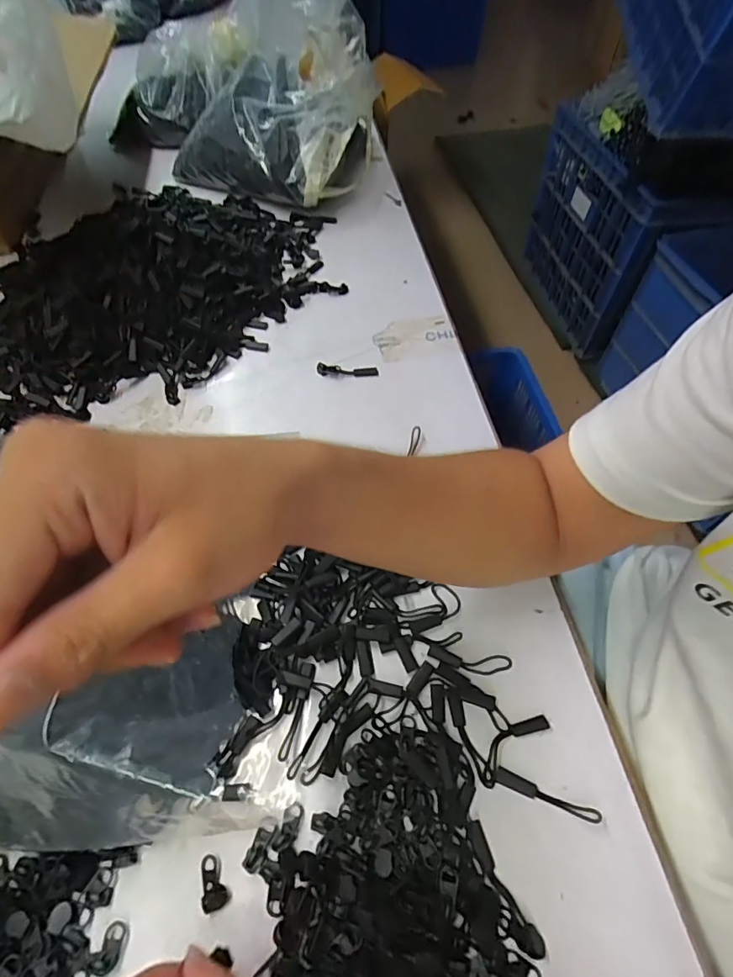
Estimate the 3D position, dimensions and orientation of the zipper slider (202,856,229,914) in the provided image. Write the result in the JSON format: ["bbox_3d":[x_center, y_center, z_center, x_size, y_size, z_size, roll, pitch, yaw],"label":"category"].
[{"bbox_3d":[-0.088,0.223,0.271,0.013,0.006,0.025,-24,60,-14],"label":"zipper slider"}]

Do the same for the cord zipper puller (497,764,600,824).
[{"bbox_3d":[0.108,0.184,0.287,0.059,0.008,0.009,20,60,13],"label":"cord zipper puller"}]

